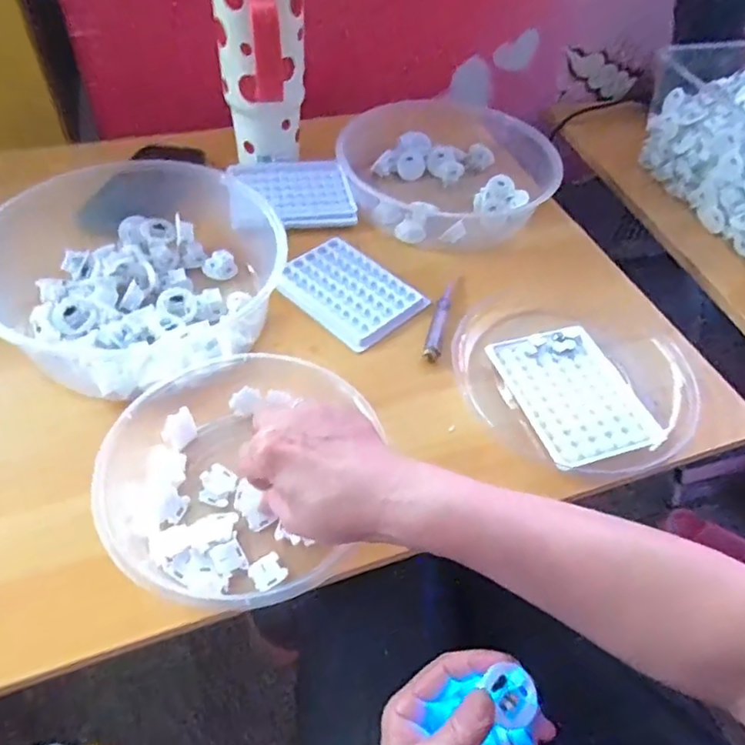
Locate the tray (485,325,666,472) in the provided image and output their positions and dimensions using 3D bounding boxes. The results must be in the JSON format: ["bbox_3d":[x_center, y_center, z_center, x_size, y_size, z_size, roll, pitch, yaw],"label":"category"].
[{"bbox_3d":[0.165,0.016,0.494,0.098,0.010,0.124,-13,53,-15],"label":"tray"}]

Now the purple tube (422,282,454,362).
[{"bbox_3d":[0.061,-0.050,0.546,0.014,0.011,0.104,12,50,5],"label":"purple tube"}]

